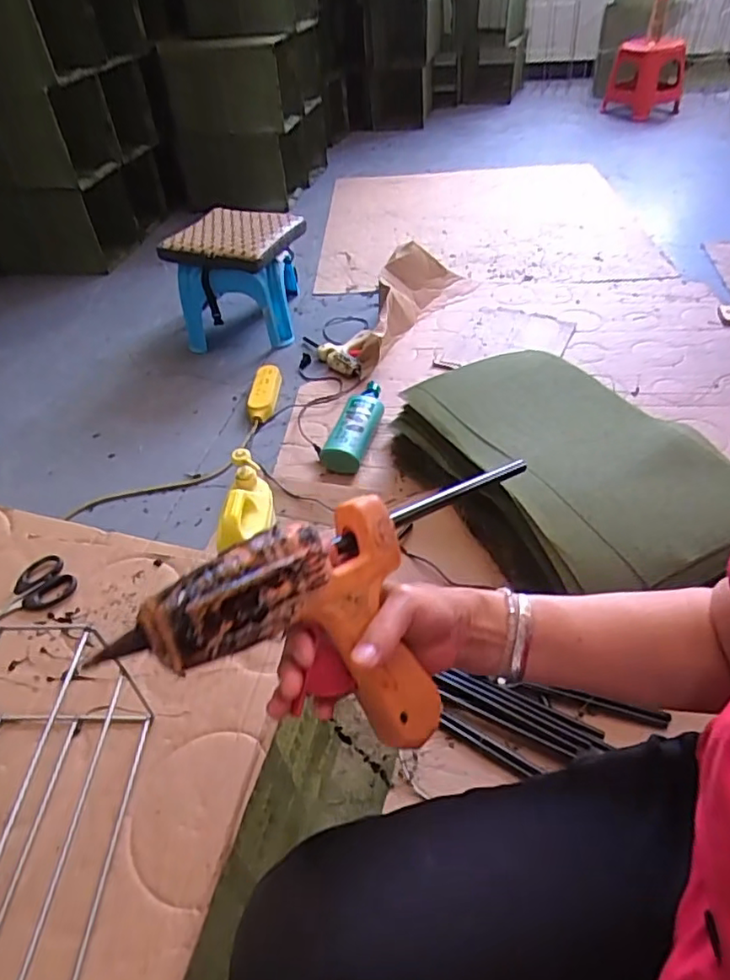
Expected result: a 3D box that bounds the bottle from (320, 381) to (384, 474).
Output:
[{"bbox_3d":[-0.016,-0.143,1.283,0.084,0.070,0.266,11,47,15],"label":"bottle"}]

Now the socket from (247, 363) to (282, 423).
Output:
[{"bbox_3d":[-0.239,-0.236,1.419,0.070,0.030,0.217,1,45,4],"label":"socket"}]

